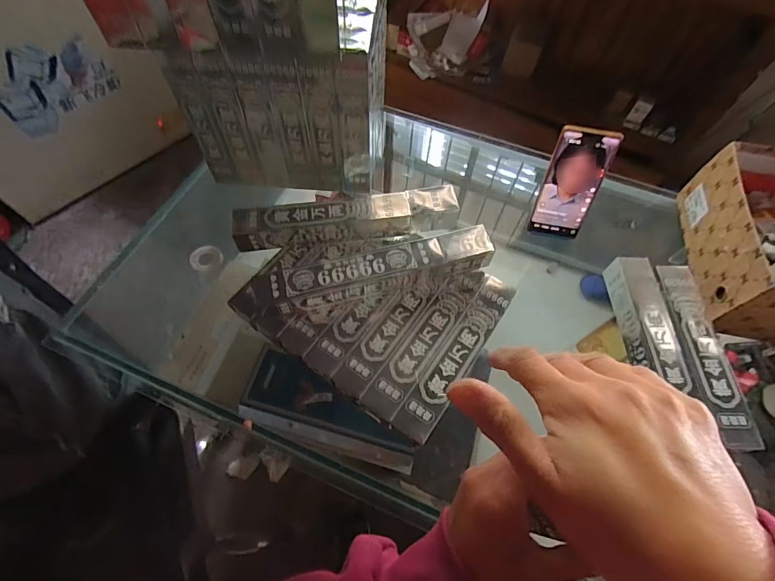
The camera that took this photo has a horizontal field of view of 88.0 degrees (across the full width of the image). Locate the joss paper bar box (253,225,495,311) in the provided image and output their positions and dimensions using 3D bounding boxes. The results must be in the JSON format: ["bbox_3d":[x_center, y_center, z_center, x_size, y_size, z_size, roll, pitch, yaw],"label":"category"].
[{"bbox_3d":[-0.010,-0.025,0.501,0.288,0.044,0.046,-12,63,-8],"label":"joss paper bar box"}]

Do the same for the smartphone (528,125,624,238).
[{"bbox_3d":[0.253,-0.145,0.557,0.076,0.154,0.011,12,36,4],"label":"smartphone"}]

